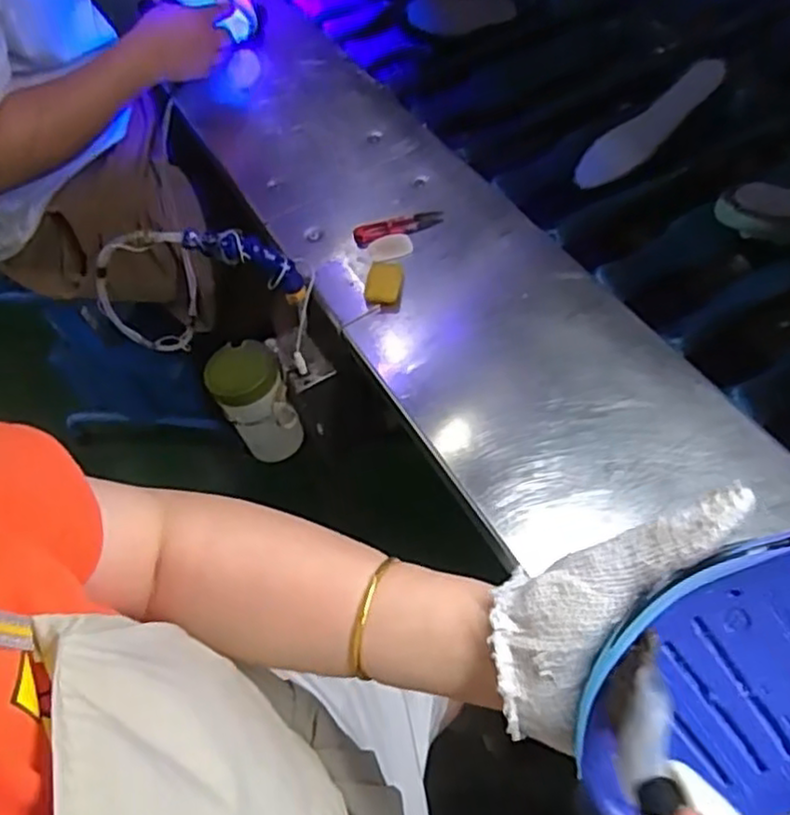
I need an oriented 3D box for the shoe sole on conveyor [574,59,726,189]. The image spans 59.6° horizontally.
[{"bbox_3d":[0.299,-0.329,0.811,0.194,0.018,0.055,-38,56,13],"label":"shoe sole on conveyor"}]

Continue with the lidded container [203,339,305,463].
[{"bbox_3d":[-0.157,-0.002,0.773,0.077,0.121,0.085,-23,56,-11],"label":"lidded container"}]

